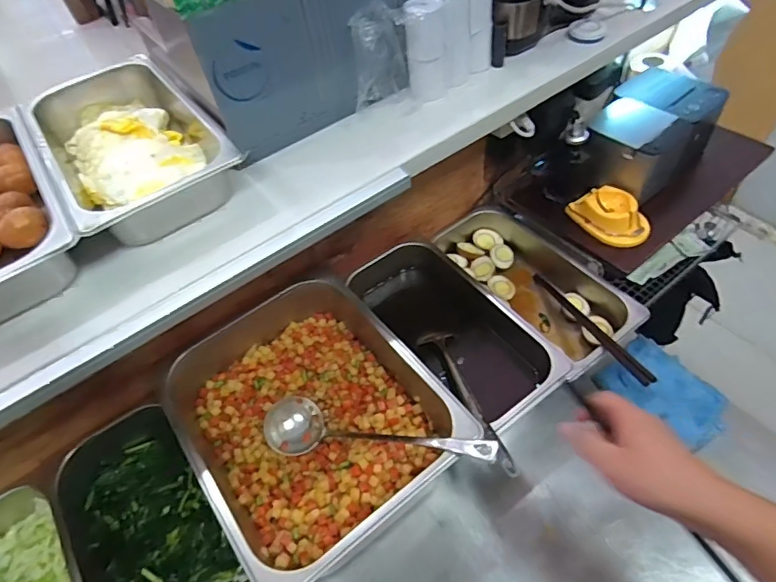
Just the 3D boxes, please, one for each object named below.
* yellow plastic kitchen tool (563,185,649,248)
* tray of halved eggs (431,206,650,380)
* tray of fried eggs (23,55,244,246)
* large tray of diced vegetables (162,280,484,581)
[{"bbox_3d":[0.336,-0.113,0.741,0.074,0.037,0.112,-30,55,-16],"label":"yellow plastic kitchen tool"},{"bbox_3d":[0.227,-0.008,0.781,0.161,0.082,0.323,-27,54,-14],"label":"tray of halved eggs"},{"bbox_3d":[-0.309,-0.169,0.584,0.174,0.064,0.286,-35,57,-20],"label":"tray of fried eggs"},{"bbox_3d":[-0.099,0.162,0.625,0.262,0.142,0.329,-34,56,-19],"label":"large tray of diced vegetables"}]

